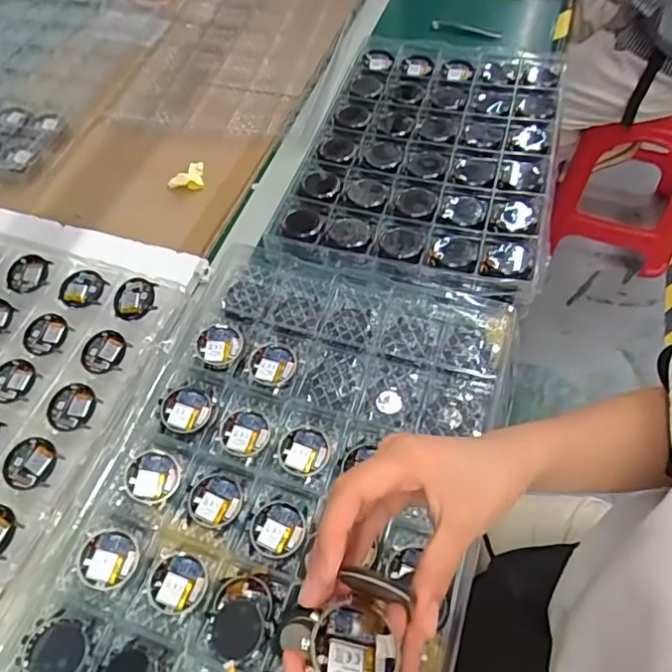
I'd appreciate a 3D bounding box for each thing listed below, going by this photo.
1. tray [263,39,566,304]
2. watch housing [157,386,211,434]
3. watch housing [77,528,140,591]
[{"bbox_3d":[0.121,-0.235,0.707,0.297,0.026,0.434,11,58,12],"label":"tray"},{"bbox_3d":[-0.136,0.067,0.504,0.043,0.012,0.044,-2,56,3],"label":"watch housing"},{"bbox_3d":[-0.178,0.173,0.434,0.043,0.015,0.042,-2,56,3],"label":"watch housing"}]

